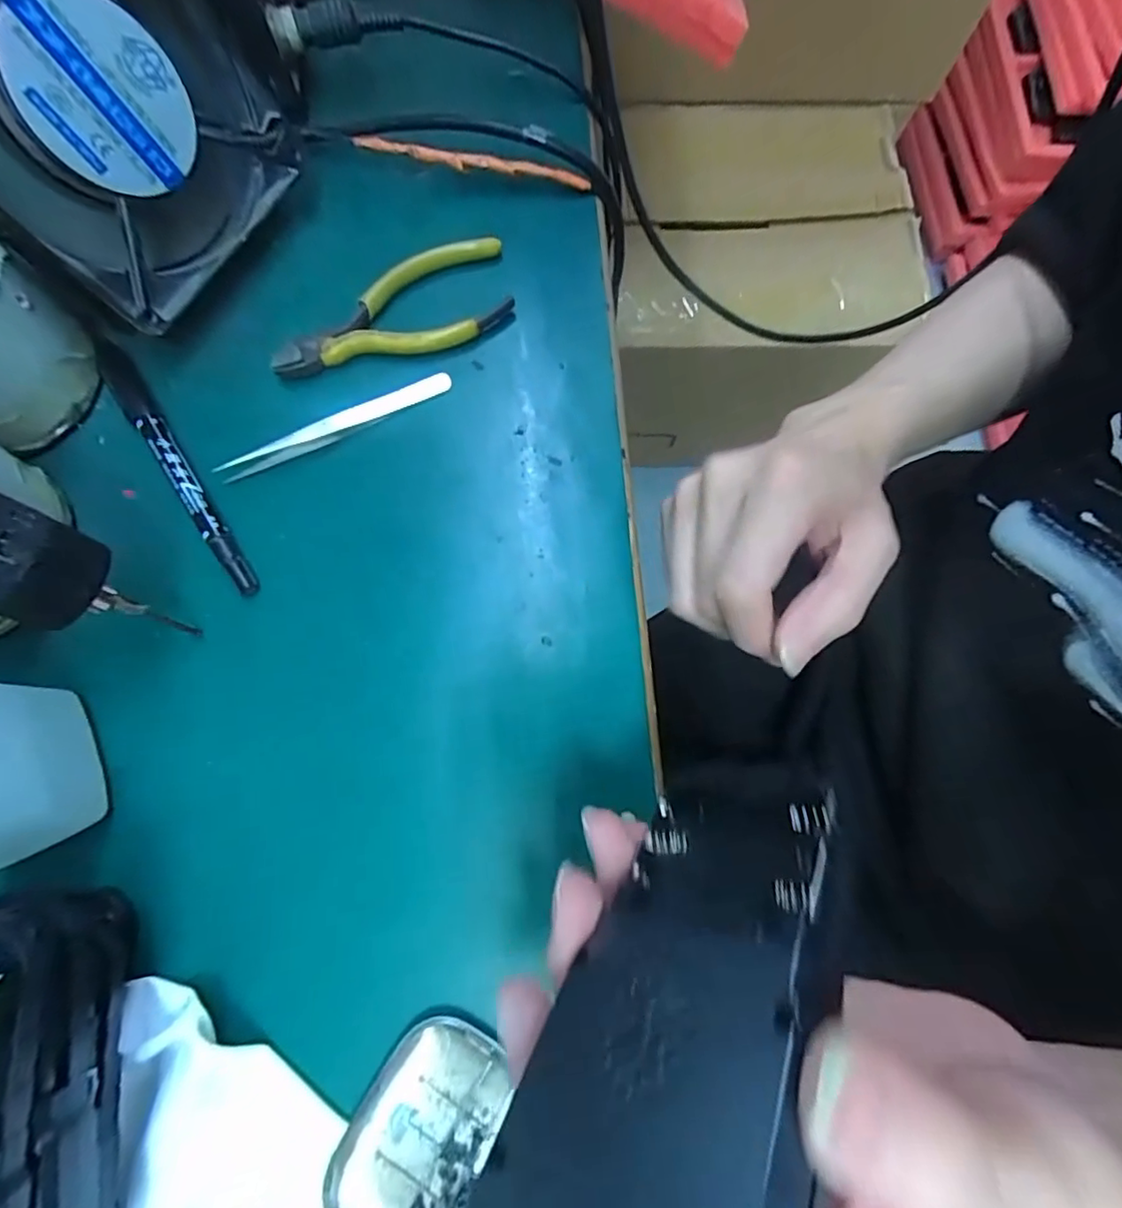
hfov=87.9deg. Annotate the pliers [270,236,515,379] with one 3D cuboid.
[{"bbox_3d":[-0.078,-0.135,0.272,0.115,0.011,0.047,-22,77,-7],"label":"pliers"}]

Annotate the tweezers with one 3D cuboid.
[{"bbox_3d":[-0.097,-0.079,0.255,0.104,0.008,0.011,-31,78,-9],"label":"tweezers"}]

